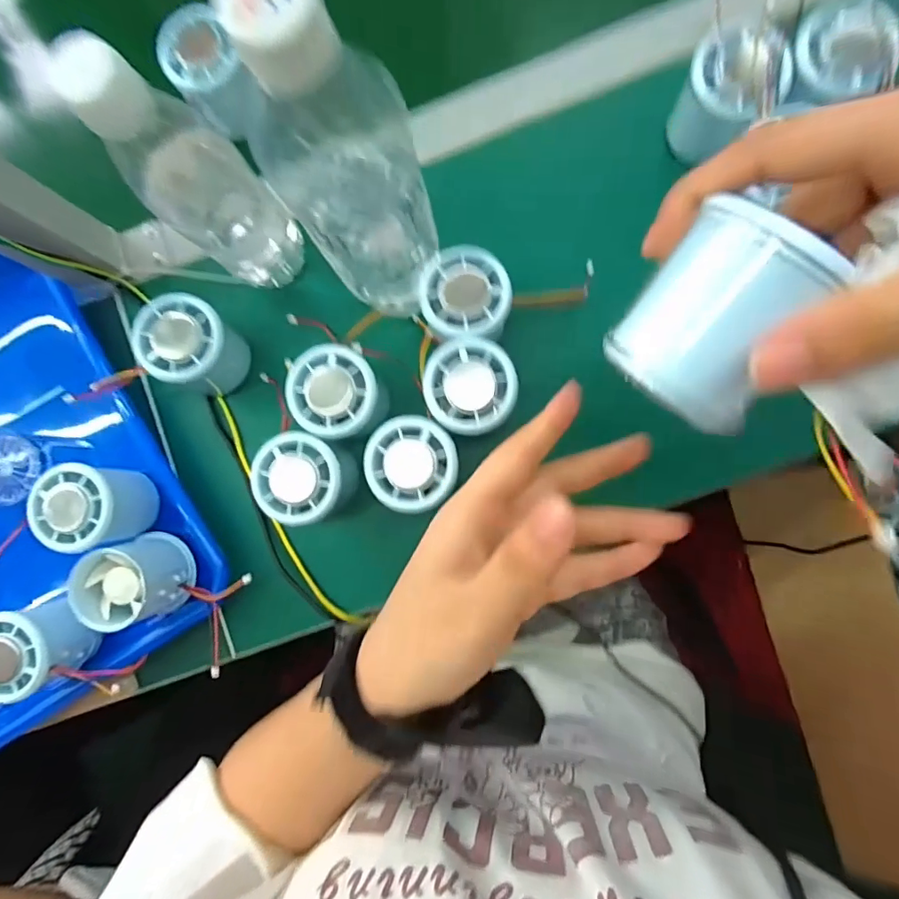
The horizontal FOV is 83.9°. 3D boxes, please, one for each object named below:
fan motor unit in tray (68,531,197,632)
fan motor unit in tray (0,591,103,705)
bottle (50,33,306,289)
[{"bbox_3d":[-0.216,0.089,0.345,0.052,0.057,0.056,-10,86,5],"label":"fan motor unit in tray"},{"bbox_3d":[-0.283,0.134,0.342,0.052,0.053,0.058,-14,85,5],"label":"fan motor unit in tray"},{"bbox_3d":[-0.144,-0.153,0.291,0.050,0.172,0.059,39,91,7],"label":"bottle"}]

